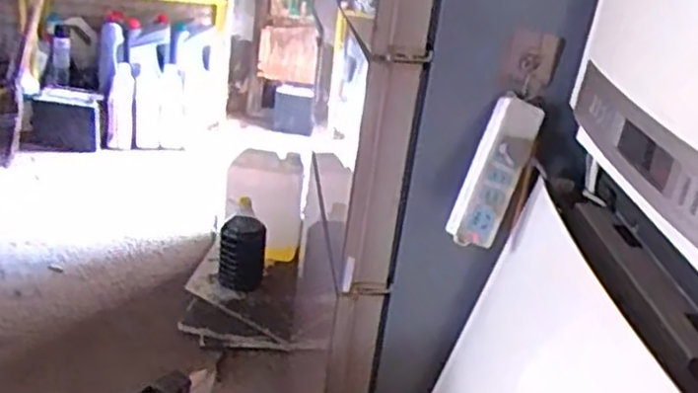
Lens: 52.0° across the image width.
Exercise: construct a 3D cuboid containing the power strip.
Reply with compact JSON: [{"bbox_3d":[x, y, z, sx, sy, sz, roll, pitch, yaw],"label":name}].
[{"bbox_3d":[0.182,-0.029,0.893,0.053,0.188,0.052,25,6,32],"label":"power strip"}]

